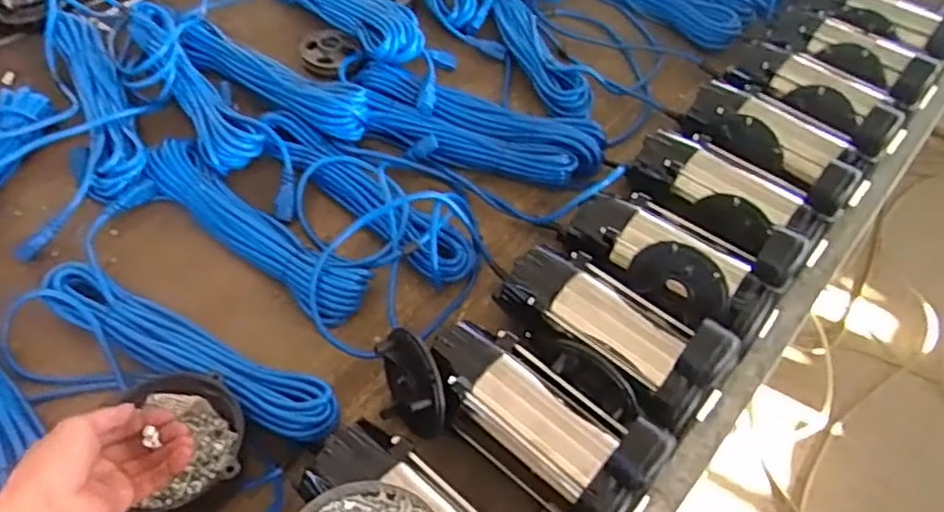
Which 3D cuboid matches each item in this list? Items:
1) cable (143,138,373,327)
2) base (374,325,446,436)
[{"bbox_3d":[-0.261,-0.029,0.784,0.337,0.048,0.075,33,58,19],"label":"cable"},{"bbox_3d":[-0.063,0.129,0.649,0.055,0.100,0.104,-15,56,-15],"label":"base"}]

